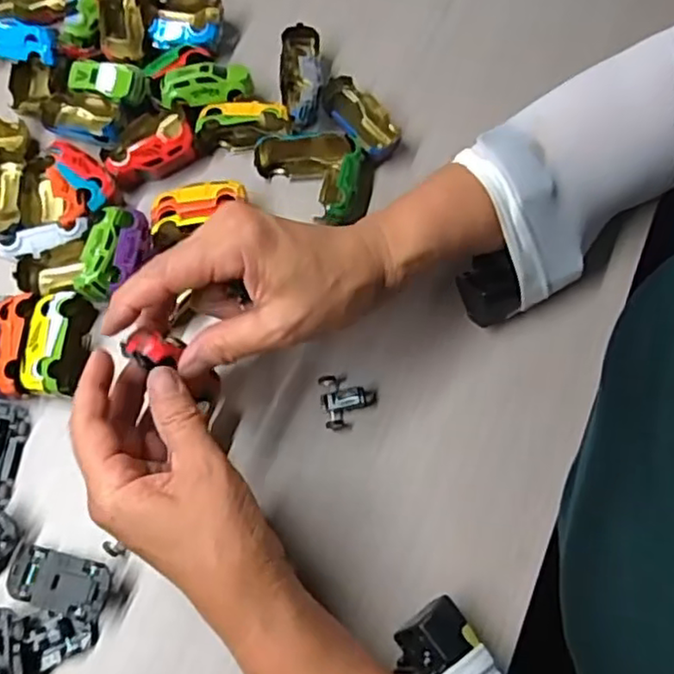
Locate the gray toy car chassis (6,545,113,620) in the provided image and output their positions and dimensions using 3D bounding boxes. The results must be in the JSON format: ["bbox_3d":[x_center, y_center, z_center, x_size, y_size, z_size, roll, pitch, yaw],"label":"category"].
[{"bbox_3d":[-0.158,0.138,0.366,0.064,0.014,0.029,11,71,6],"label":"gray toy car chassis"}]

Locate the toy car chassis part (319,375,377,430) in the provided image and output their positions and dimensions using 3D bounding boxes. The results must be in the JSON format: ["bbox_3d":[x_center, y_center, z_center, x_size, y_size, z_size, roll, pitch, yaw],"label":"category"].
[{"bbox_3d":[0.007,0.038,0.395,0.033,0.008,0.033,-11,70,-1],"label":"toy car chassis part"}]

